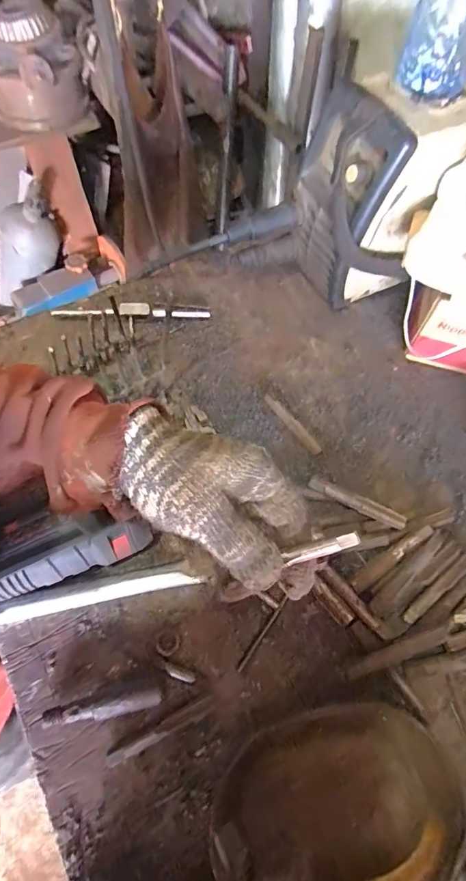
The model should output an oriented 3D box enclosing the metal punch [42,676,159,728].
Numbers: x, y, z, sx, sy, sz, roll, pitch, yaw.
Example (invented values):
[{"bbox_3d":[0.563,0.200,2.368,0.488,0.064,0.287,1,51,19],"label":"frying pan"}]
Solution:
[{"bbox_3d":[-0.118,0.240,0.385,0.103,0.017,0.023,-12,65,-8],"label":"metal punch"}]

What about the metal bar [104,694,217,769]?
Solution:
[{"bbox_3d":[-0.063,0.259,0.379,0.101,0.010,0.013,-24,67,-13],"label":"metal bar"}]

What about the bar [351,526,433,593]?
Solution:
[{"bbox_3d":[0.170,0.126,0.453,0.106,0.013,0.014,-31,69,-16],"label":"bar"}]

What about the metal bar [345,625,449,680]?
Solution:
[{"bbox_3d":[0.157,0.202,0.405,0.105,0.010,0.017,-17,66,-10],"label":"metal bar"}]

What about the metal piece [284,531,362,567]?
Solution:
[{"bbox_3d":[0.056,0.069,0.267,0.048,0.004,0.009,-25,63,18],"label":"metal piece"}]

